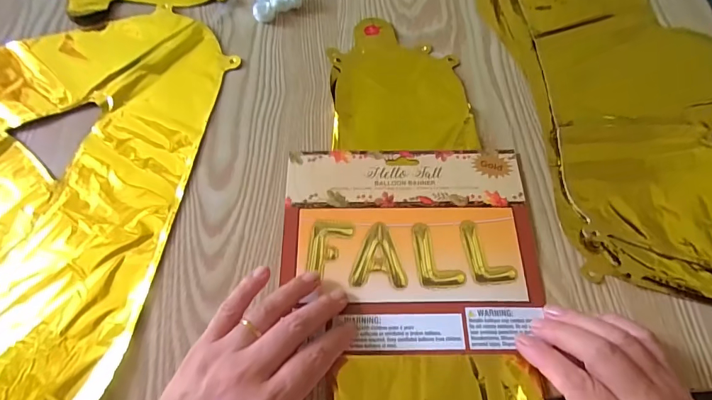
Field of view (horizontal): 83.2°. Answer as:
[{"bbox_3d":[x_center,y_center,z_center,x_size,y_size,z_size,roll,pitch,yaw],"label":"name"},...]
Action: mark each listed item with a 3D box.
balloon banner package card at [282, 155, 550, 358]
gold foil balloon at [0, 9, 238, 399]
[{"bbox_3d":[0.040,0.030,0.307,0.188,0.004,0.160,0,63,0],"label":"balloon banner package card"},{"bbox_3d":[-0.257,-0.046,0.338,0.388,0.009,0.330,39,69,18],"label":"gold foil balloon"}]

